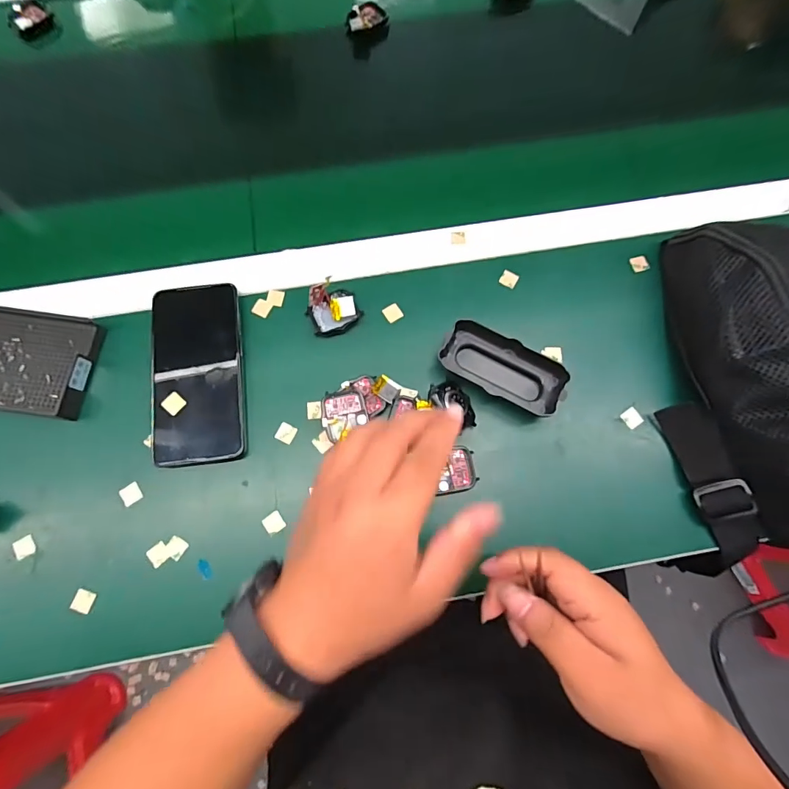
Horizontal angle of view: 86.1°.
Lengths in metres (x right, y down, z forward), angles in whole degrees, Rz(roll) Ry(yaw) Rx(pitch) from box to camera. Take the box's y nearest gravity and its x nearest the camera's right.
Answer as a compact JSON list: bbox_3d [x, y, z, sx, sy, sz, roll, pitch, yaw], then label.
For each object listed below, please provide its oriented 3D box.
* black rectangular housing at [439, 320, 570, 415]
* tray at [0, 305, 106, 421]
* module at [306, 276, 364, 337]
[{"bbox_3d":[0.099,-0.026,0.381,0.107,0.020,0.051,27,76,8],"label":"black rectangular housing"},{"bbox_3d":[-0.343,-0.034,0.375,0.139,0.020,0.091,8,74,2],"label":"tray"},{"bbox_3d":[-0.057,-0.080,0.387,0.046,0.034,0.035,-26,75,-7],"label":"module"}]

